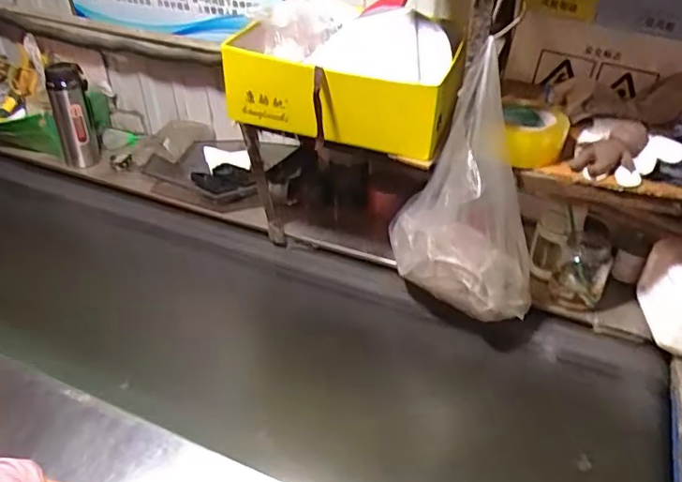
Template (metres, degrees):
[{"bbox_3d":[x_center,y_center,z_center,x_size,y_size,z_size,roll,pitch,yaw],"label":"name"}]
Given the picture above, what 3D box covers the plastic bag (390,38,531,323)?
[{"bbox_3d":[0.182,-0.071,0.838,0.139,0.352,0.223,-13,38,-18],"label":"plastic bag"}]

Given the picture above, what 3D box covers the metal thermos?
[{"bbox_3d":[-0.601,-0.272,1.283,0.085,0.240,0.076,-16,40,-22],"label":"metal thermos"}]

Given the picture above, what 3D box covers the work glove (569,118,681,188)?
[{"bbox_3d":[0.408,-0.132,0.812,0.140,0.042,0.150,18,39,22],"label":"work glove"}]

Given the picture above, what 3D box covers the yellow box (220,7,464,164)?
[{"bbox_3d":[0.006,-0.268,0.896,0.354,0.146,0.249,10,37,12],"label":"yellow box"}]

